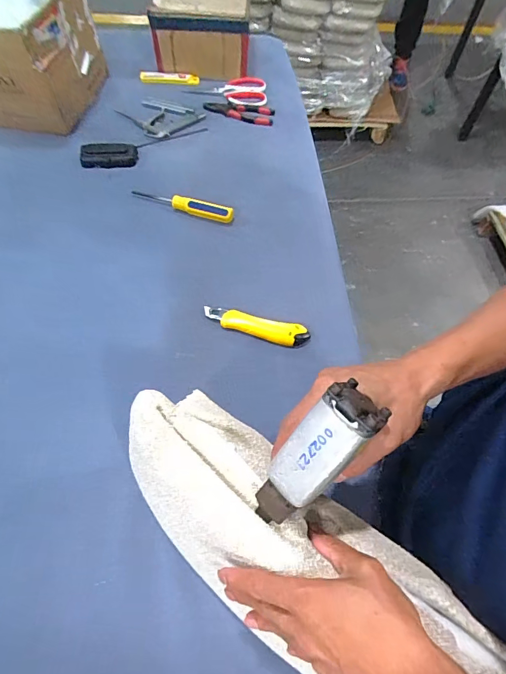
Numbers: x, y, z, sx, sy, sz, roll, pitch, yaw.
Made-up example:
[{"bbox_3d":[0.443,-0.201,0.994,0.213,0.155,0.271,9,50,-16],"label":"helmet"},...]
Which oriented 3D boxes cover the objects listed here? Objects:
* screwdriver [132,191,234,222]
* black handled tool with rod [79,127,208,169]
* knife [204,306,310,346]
[{"bbox_3d":[-0.131,-0.248,0.730,0.194,0.031,0.023,19,61,8],"label":"screwdriver"},{"bbox_3d":[-0.219,-0.383,0.808,0.255,0.023,0.060,-13,62,-10],"label":"black handled tool with rod"},{"bbox_3d":[0.005,-0.019,0.619,0.166,0.015,0.035,12,60,4],"label":"knife"}]

